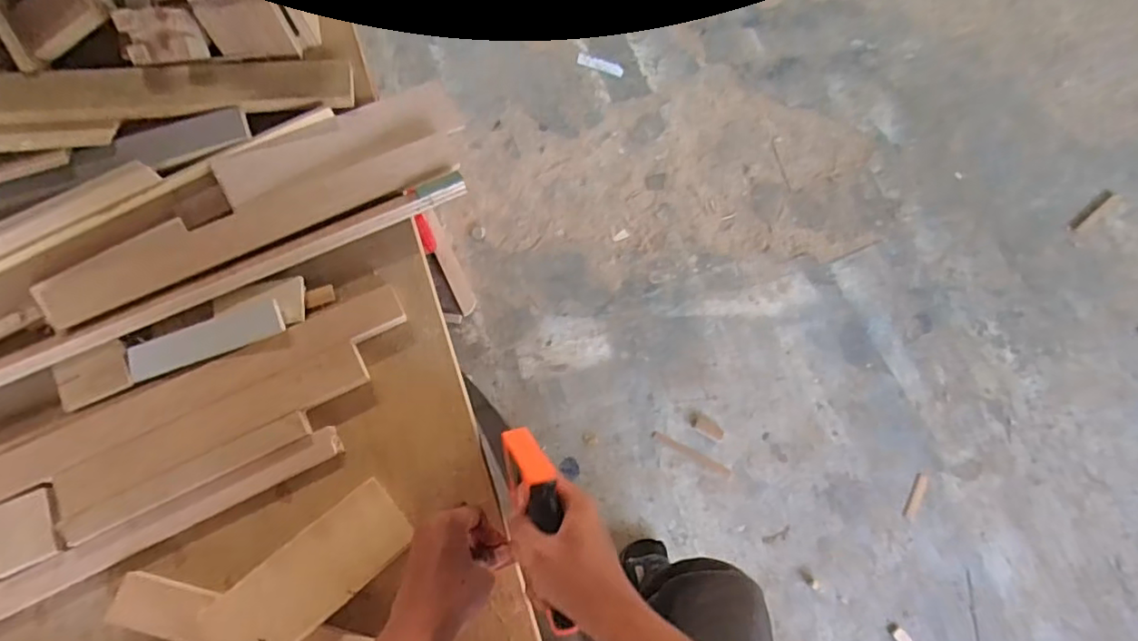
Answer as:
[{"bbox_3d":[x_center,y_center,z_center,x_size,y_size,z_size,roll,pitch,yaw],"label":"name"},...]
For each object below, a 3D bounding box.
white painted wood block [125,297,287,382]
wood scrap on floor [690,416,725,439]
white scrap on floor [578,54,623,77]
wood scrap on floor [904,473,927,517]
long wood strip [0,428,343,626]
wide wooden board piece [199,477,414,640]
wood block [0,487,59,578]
[{"bbox_3d":[-0.353,0.018,0.569,0.143,0.008,0.038,-21,74,-8],"label":"white painted wood block"},{"bbox_3d":[0.327,0.249,1.362,0.080,0.004,0.034,27,75,7],"label":"wood scrap on floor"},{"bbox_3d":[0.087,-0.714,1.626,0.136,0.011,0.035,22,83,10],"label":"white scrap on floor"},{"bbox_3d":[0.808,0.409,1.355,0.027,0.008,0.110,32,75,8],"label":"wood scrap on floor"},{"bbox_3d":[-0.402,0.203,0.518,0.403,0.026,0.035,-26,74,-10],"label":"long wood strip"},{"bbox_3d":[-0.217,0.215,0.495,0.164,0.008,0.070,-38,79,-22],"label":"wide wooden board piece"},{"bbox_3d":[-0.479,0.184,0.508,0.055,0.007,0.061,-23,74,-9],"label":"wood block"}]

